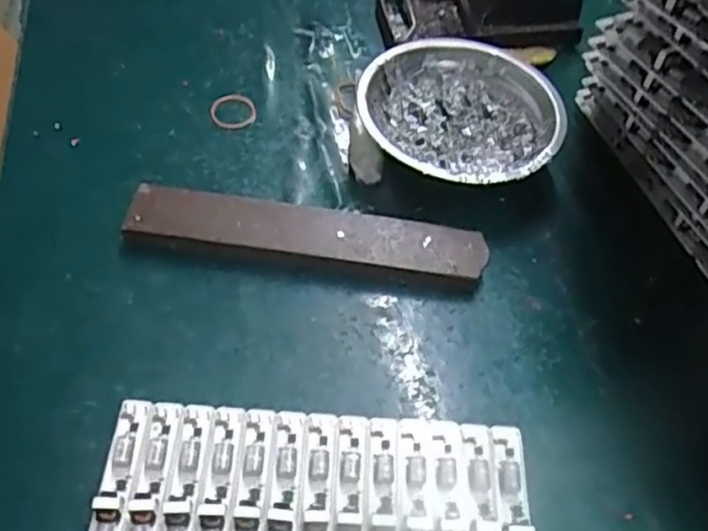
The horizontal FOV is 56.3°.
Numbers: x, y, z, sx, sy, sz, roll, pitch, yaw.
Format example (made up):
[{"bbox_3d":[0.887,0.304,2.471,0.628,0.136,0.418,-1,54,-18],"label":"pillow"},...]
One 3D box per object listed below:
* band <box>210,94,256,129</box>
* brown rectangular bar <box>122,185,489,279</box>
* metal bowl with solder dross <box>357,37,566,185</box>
[{"bbox_3d":[-0.083,-0.106,0.451,0.031,0.004,0.032,6,61,-12],"label":"band"},{"bbox_3d":[-0.025,-0.017,0.379,0.201,0.022,0.033,7,55,0],"label":"brown rectangular bar"},{"bbox_3d":[0.067,-0.091,0.425,0.125,0.045,0.121,2,55,-3],"label":"metal bowl with solder dross"}]

